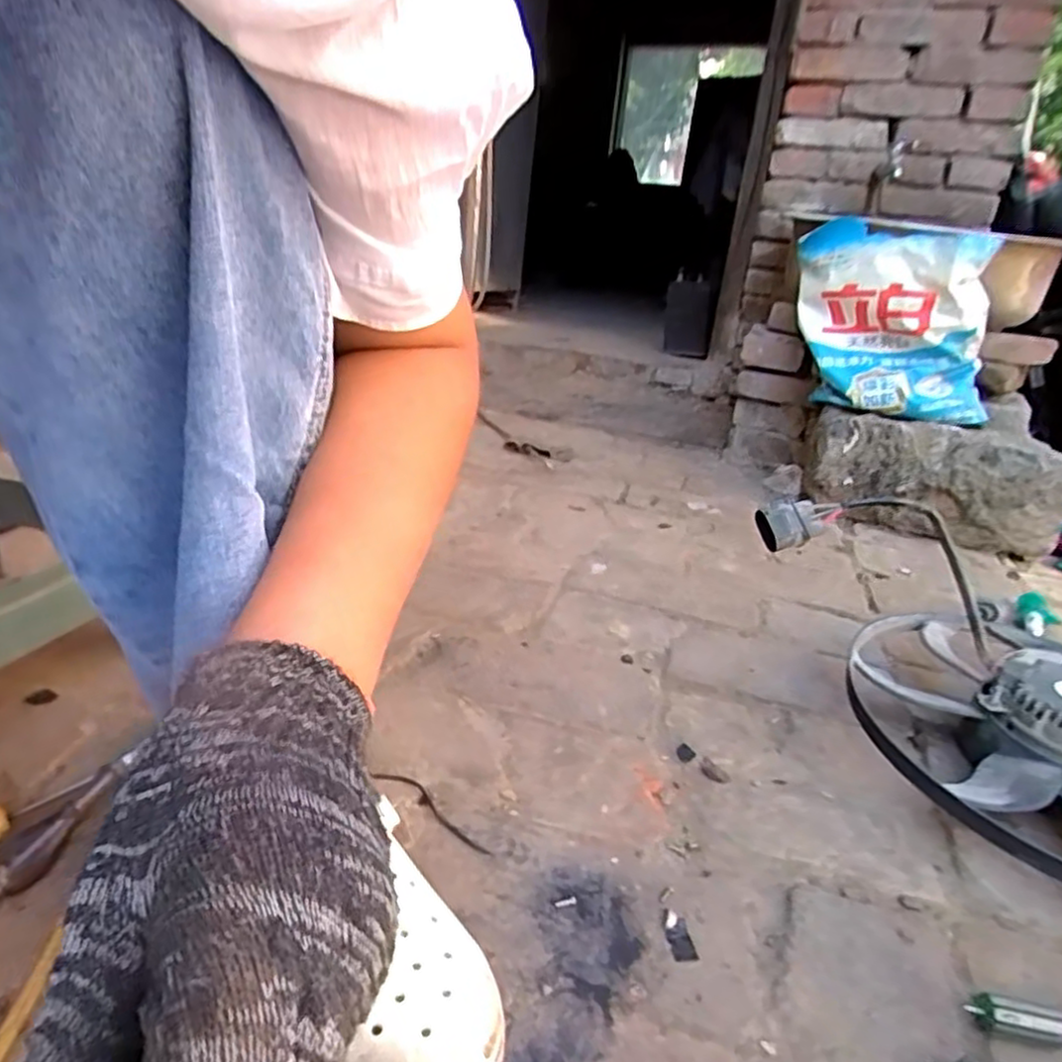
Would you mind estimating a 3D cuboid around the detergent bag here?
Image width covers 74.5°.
[{"bbox_3d":[0.649,-0.381,1.276,0.318,0.376,0.156,5,-7,34],"label":"detergent bag"}]

